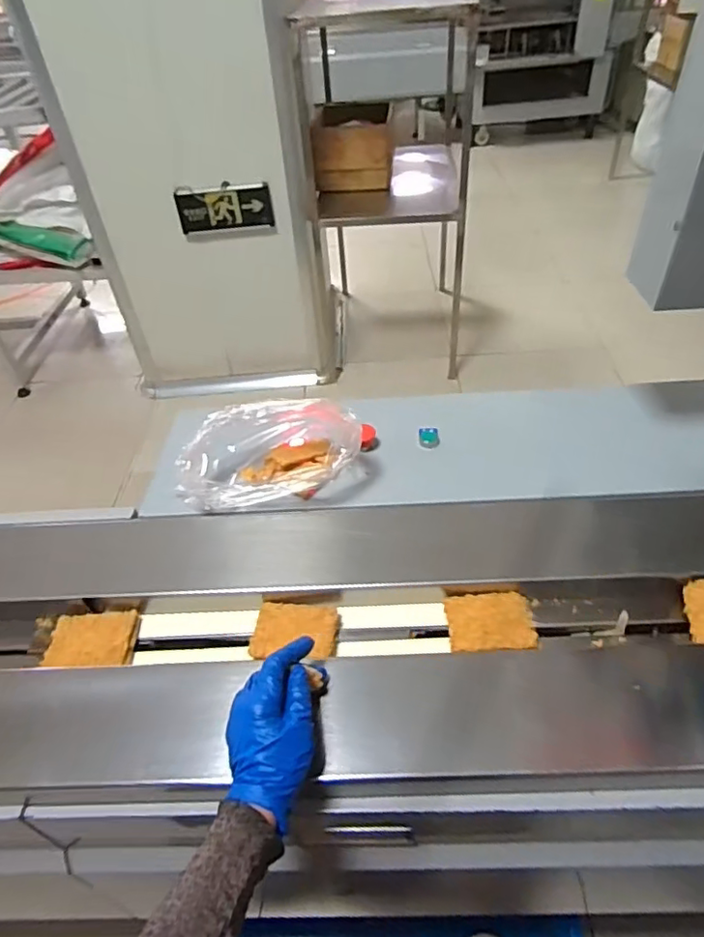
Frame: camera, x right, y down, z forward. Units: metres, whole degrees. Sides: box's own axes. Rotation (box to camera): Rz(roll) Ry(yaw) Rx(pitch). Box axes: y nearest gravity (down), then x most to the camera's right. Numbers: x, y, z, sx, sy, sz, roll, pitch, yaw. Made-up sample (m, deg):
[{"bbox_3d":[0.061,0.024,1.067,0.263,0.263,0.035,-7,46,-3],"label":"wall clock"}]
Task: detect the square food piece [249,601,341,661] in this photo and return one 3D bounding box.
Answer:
[{"bbox_3d":[-0.062,0.181,0.641,0.091,0.019,0.071,2,44,7],"label":"square food piece"}]

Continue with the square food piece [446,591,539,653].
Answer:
[{"bbox_3d":[0.154,0.166,0.633,0.095,0.013,0.071,-2,44,3],"label":"square food piece"}]

